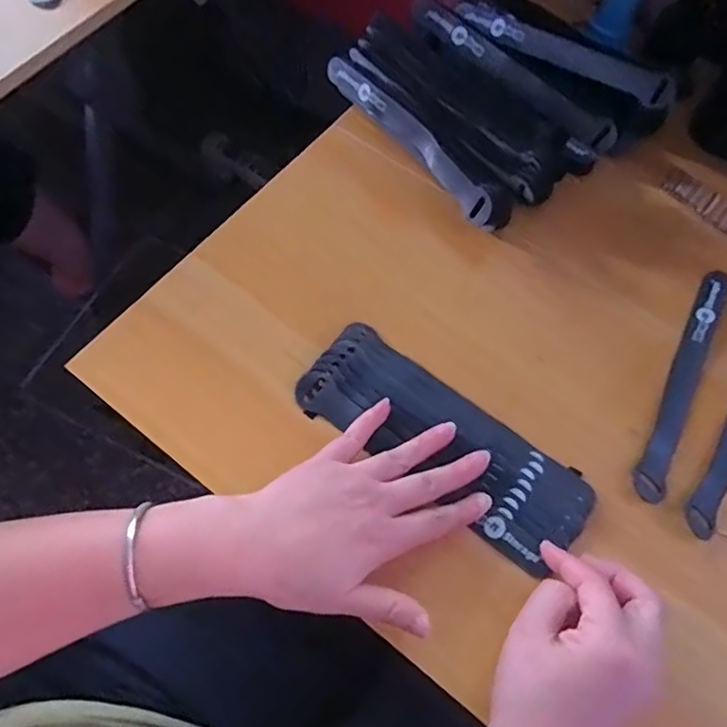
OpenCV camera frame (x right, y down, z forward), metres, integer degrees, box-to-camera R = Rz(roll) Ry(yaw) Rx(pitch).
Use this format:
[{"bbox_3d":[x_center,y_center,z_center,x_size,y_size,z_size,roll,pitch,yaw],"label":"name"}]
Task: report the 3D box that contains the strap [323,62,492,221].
[{"bbox_3d":[0.036,-0.184,0.457,0.020,0.029,0.196,-33,71,-15],"label":"strap"}]

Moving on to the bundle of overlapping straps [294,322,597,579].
[{"bbox_3d":[0.054,0.052,0.378,0.200,0.014,0.075,35,69,12],"label":"bundle of overlapping straps"}]

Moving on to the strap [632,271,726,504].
[{"bbox_3d":[0.232,0.007,0.405,0.022,0.015,0.202,28,68,10],"label":"strap"}]

